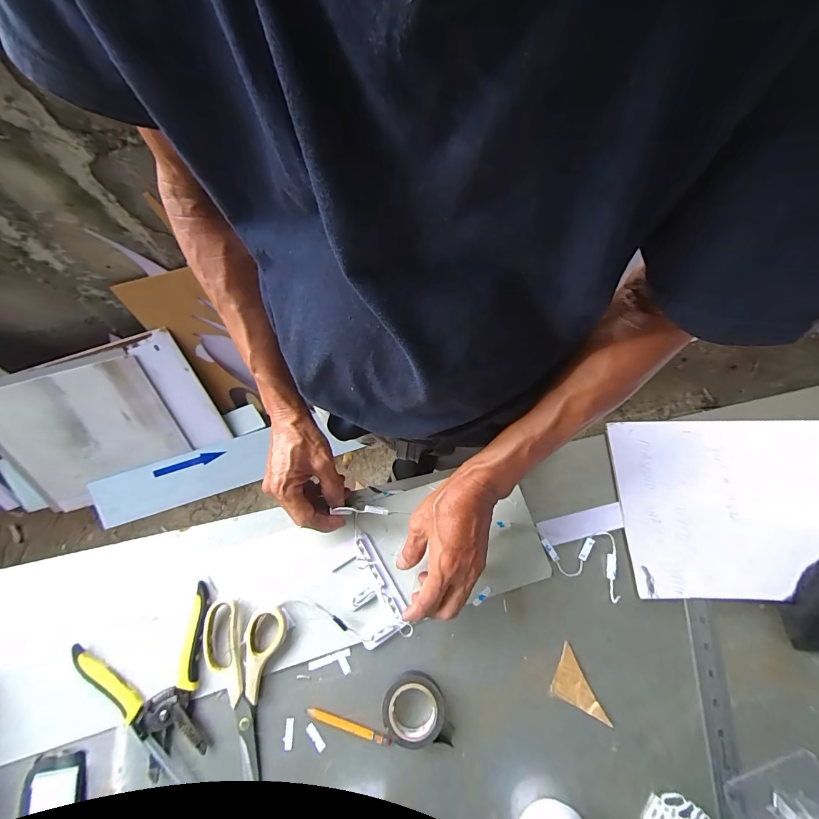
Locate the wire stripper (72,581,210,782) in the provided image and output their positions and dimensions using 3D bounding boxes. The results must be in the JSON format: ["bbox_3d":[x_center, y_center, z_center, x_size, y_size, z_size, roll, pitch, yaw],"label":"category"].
[{"bbox_3d":[-0.259,0.288,0.404,0.142,0.014,0.146,-29,73,-8],"label":"wire stripper"}]

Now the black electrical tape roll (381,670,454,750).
[{"bbox_3d":[0.008,0.304,0.392,0.069,0.019,0.062,0,71,1],"label":"black electrical tape roll"}]

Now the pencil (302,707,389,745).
[{"bbox_3d":[-0.063,0.323,0.393,0.089,0.006,0.010,14,72,6],"label":"pencil"}]

